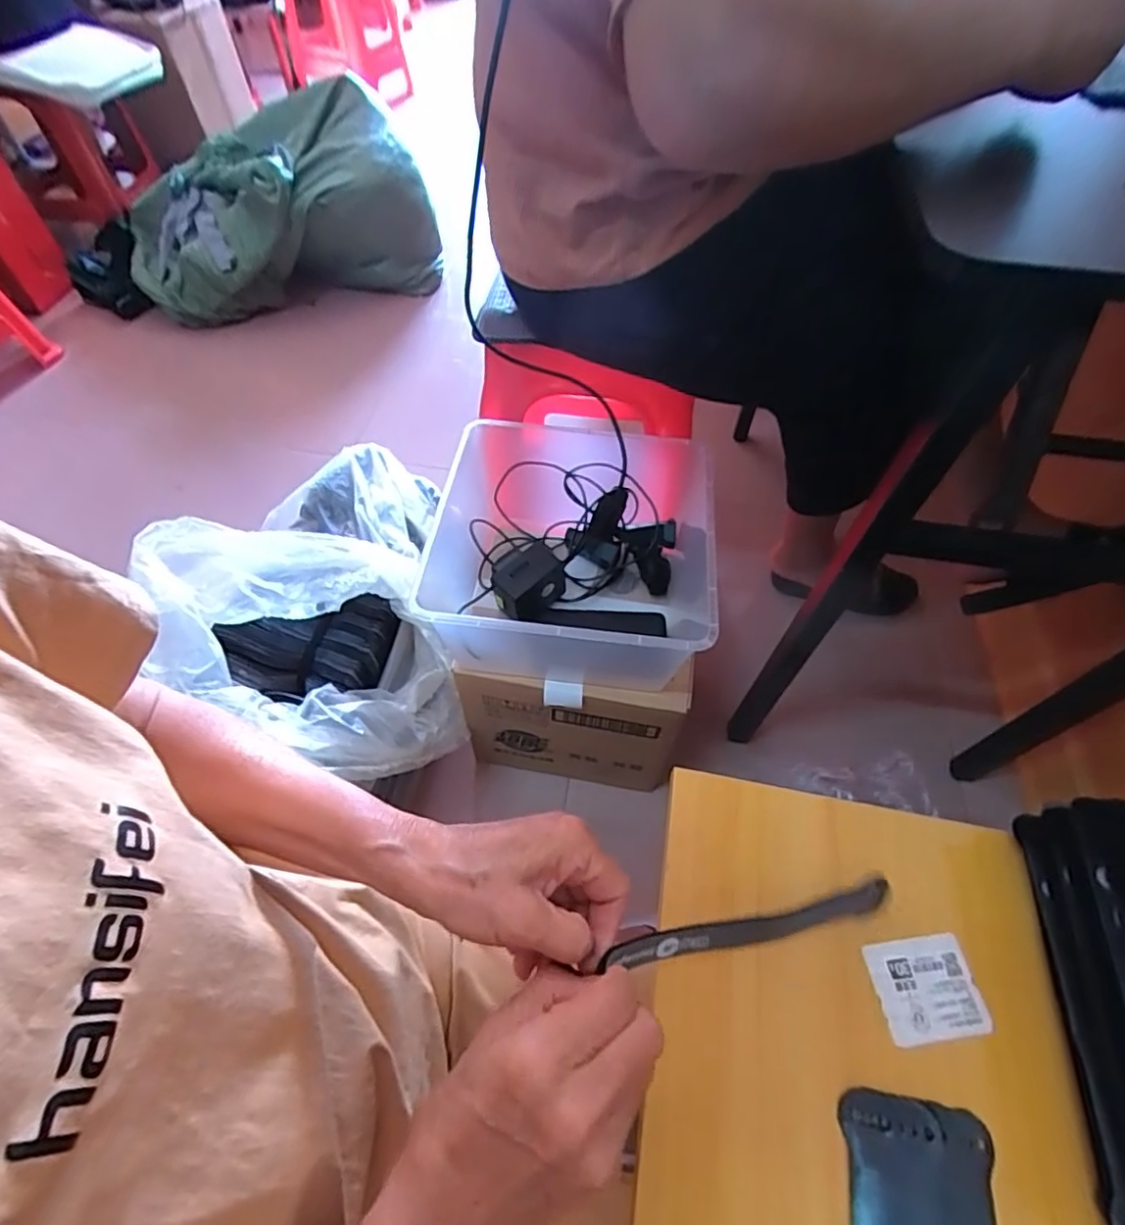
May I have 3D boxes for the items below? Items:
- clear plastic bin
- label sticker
[{"bbox_3d":[-0.001,-0.058,0.700,0.353,0.153,0.291,6,56,4],"label":"clear plastic bin"},{"bbox_3d":[0.209,0.215,0.340,0.059,0.004,0.049,-6,56,-4],"label":"label sticker"}]

